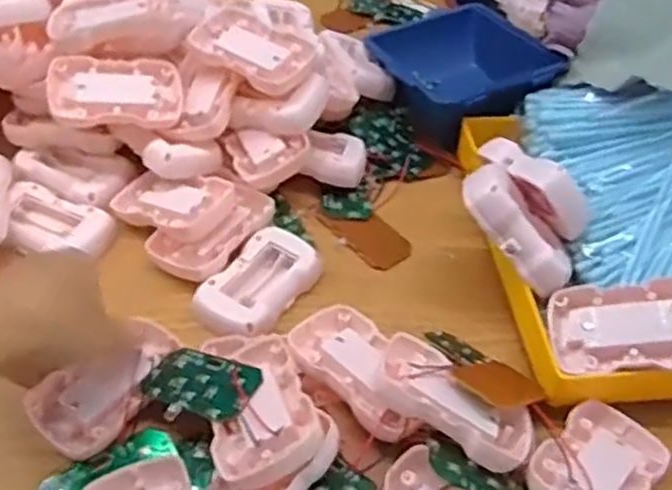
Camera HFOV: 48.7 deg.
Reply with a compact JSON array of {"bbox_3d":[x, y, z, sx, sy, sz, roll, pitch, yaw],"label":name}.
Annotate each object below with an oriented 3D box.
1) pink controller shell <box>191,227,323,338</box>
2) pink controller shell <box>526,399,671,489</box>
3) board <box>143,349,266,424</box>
[{"bbox_3d":[-0.051,0.025,0.487,0.050,0.016,0.087,26,50,18],"label":"pink controller shell"},{"bbox_3d":[0.143,0.121,0.405,0.055,0.017,0.089,34,38,26],"label":"pink controller shell"},{"bbox_3d":[-0.076,0.078,0.410,0.073,0.005,0.043,8,43,34],"label":"board"}]

